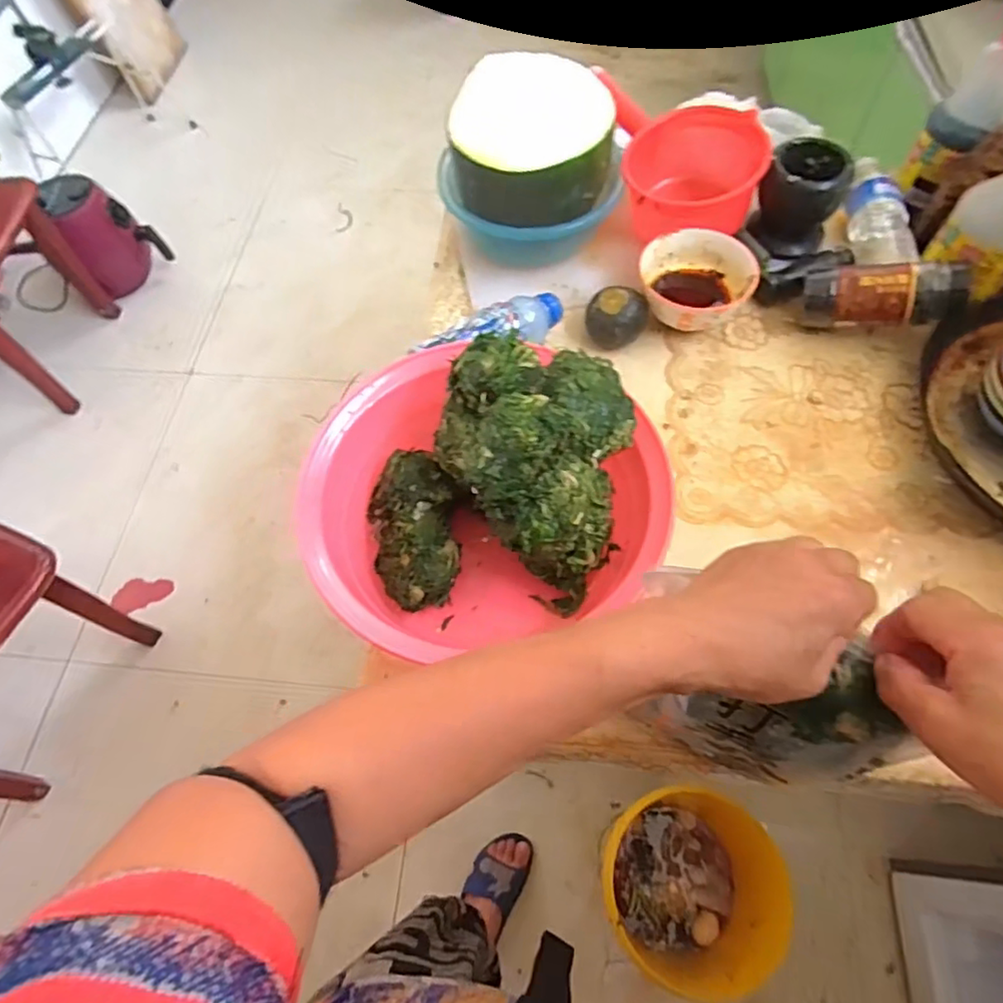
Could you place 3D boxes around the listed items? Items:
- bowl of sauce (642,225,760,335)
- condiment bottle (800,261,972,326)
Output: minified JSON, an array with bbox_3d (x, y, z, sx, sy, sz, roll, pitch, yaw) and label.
[{"bbox_3d":[0.225,-0.249,0.726,0.122,0.063,0.122,-1,62,3],"label":"bowl of sauce"},{"bbox_3d":[0.423,-0.224,0.691,0.156,0.072,0.056,5,62,24],"label":"condiment bottle"}]

